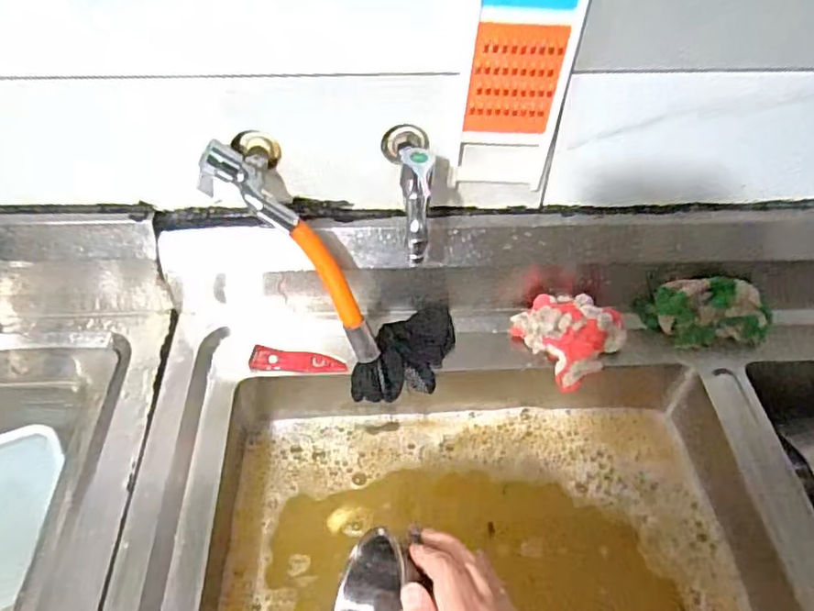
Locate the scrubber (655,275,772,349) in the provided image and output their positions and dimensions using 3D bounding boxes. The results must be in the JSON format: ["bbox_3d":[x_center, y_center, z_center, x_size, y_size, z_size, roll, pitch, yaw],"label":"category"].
[{"bbox_3d":[0.343,0.007,0.700,0.134,0.063,0.054,-3,47,-4],"label":"scrubber"}]

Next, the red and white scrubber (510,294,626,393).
[{"bbox_3d":[0.181,0.027,0.695,0.096,0.071,0.097,-26,53,-23],"label":"red and white scrubber"}]

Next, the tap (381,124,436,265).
[{"bbox_3d":[0.001,-0.116,0.571,0.044,0.084,0.137,-1,47,-2],"label":"tap"}]

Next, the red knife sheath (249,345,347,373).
[{"bbox_3d":[-0.118,0.063,0.684,0.102,0.013,0.026,2,47,1],"label":"red knife sheath"}]

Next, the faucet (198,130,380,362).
[{"bbox_3d":[-0.101,-0.051,0.600,0.107,0.054,0.253,-44,105,-34],"label":"faucet"}]

